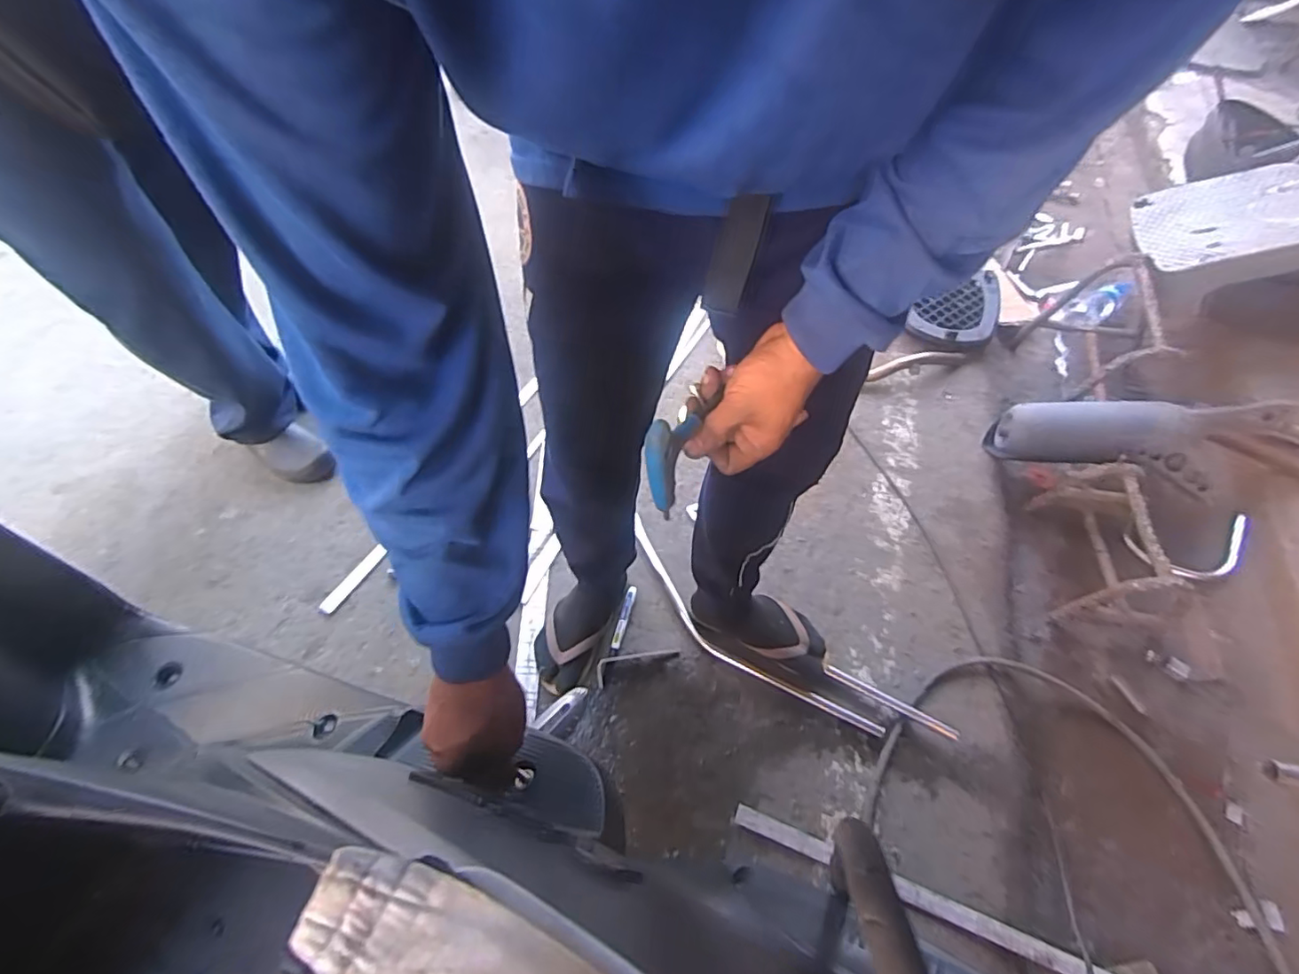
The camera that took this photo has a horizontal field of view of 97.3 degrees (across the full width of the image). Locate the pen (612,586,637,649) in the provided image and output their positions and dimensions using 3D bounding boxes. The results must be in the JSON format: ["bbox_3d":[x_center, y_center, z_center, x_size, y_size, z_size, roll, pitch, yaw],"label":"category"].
[{"bbox_3d":[-0.045,0.231,1.017,0.016,0.008,0.119,12,56,8],"label":"pen"}]

